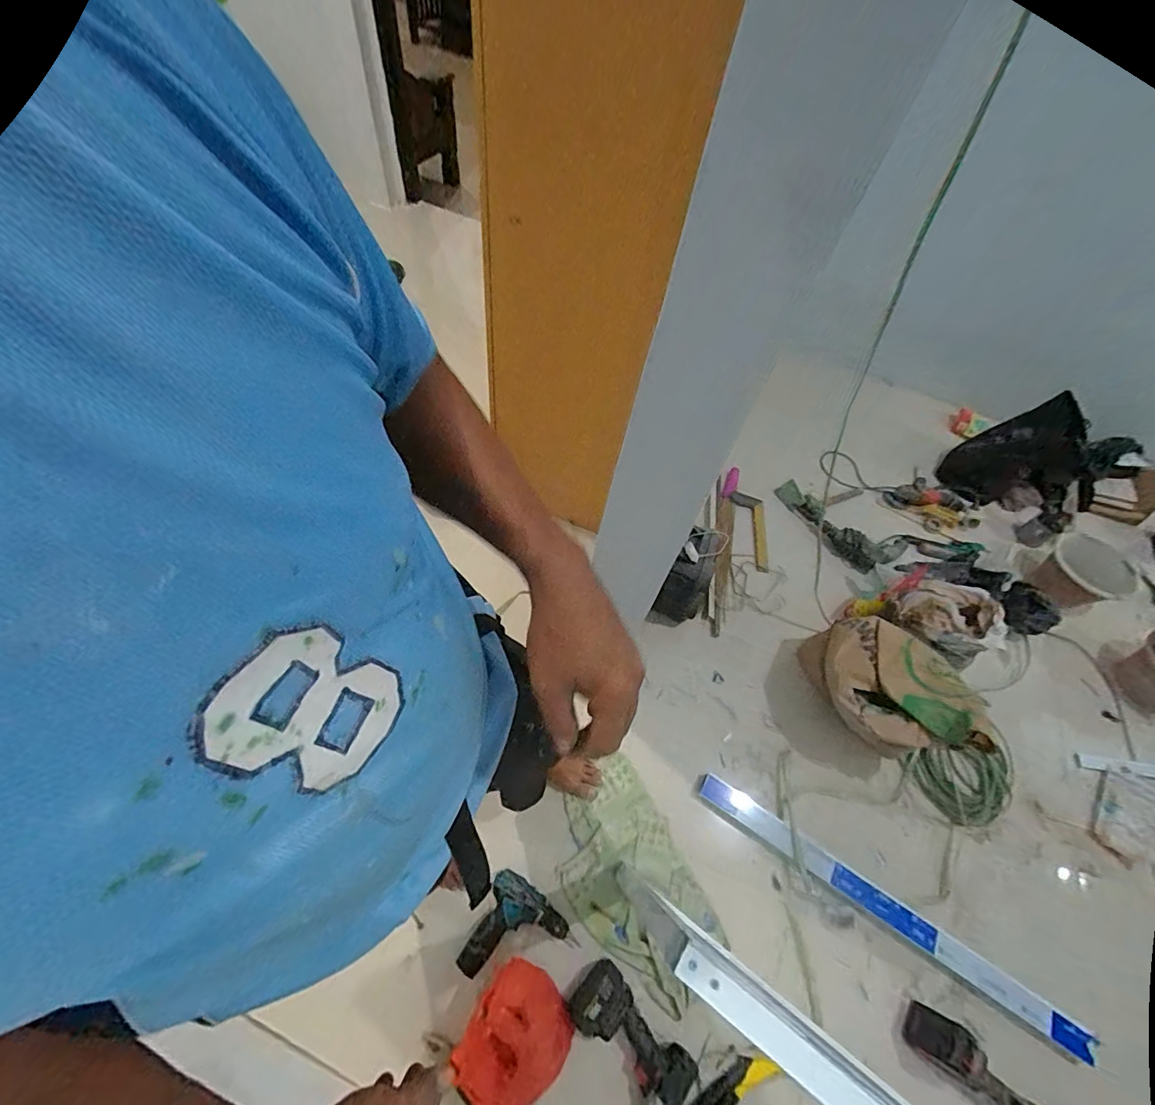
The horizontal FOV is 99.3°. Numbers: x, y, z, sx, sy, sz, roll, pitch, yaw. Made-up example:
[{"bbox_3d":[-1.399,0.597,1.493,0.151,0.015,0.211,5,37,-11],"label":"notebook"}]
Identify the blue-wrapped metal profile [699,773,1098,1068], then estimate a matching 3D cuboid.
[{"bbox_3d":[0.675,0.793,1.123,0.849,0.034,0.059,33,61,14],"label":"blue-wrapped metal profile"}]

